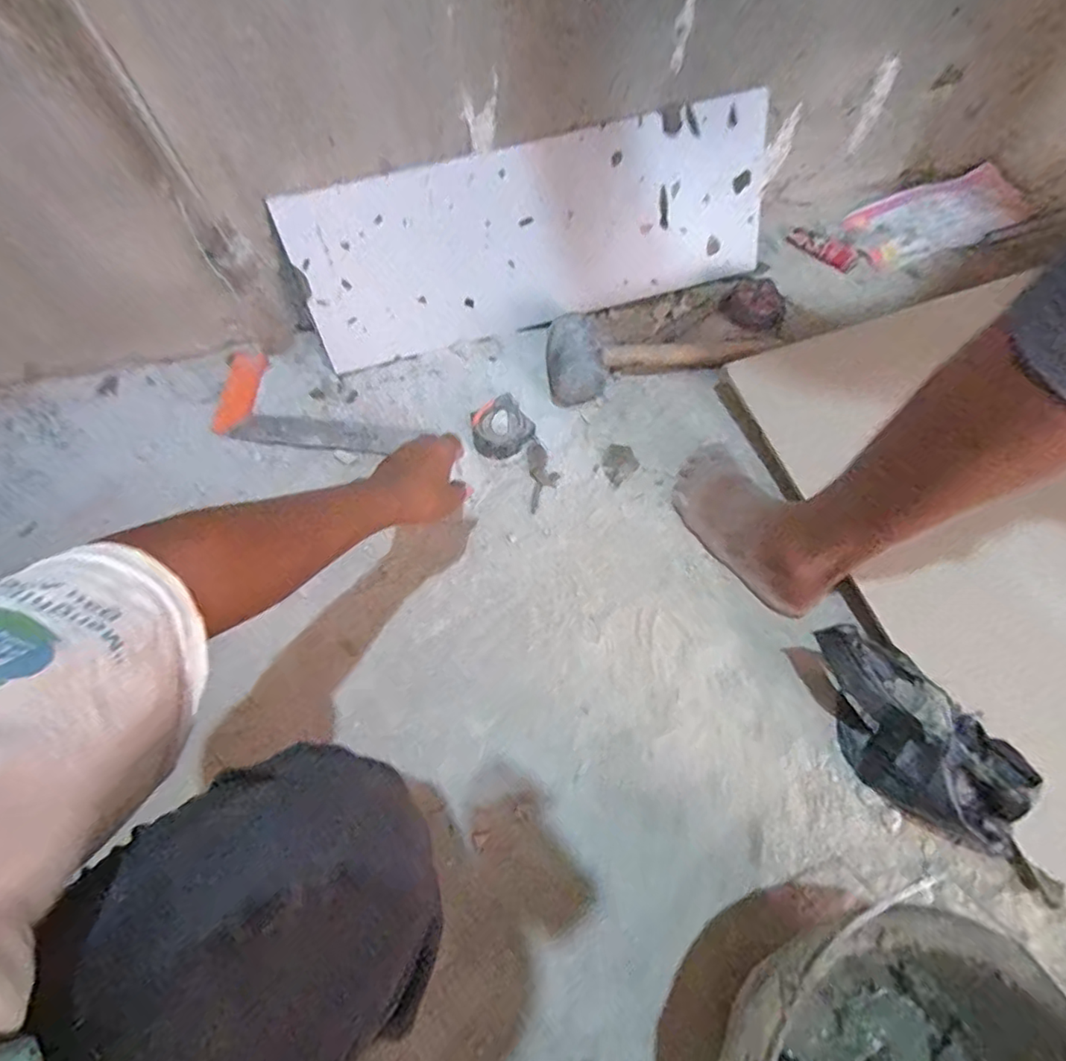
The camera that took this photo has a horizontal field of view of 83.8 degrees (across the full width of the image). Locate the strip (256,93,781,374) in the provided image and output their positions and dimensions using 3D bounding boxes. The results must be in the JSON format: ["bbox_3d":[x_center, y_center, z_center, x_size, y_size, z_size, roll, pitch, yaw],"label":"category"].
[{"bbox_3d":[0.006,-0.364,0.747,0.584,0.204,0.011,-16,40,-4],"label":"strip"}]

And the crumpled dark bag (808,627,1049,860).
[{"bbox_3d":[0.340,0.179,0.532,0.100,0.098,0.212,-39,68,-14],"label":"crumpled dark bag"}]

